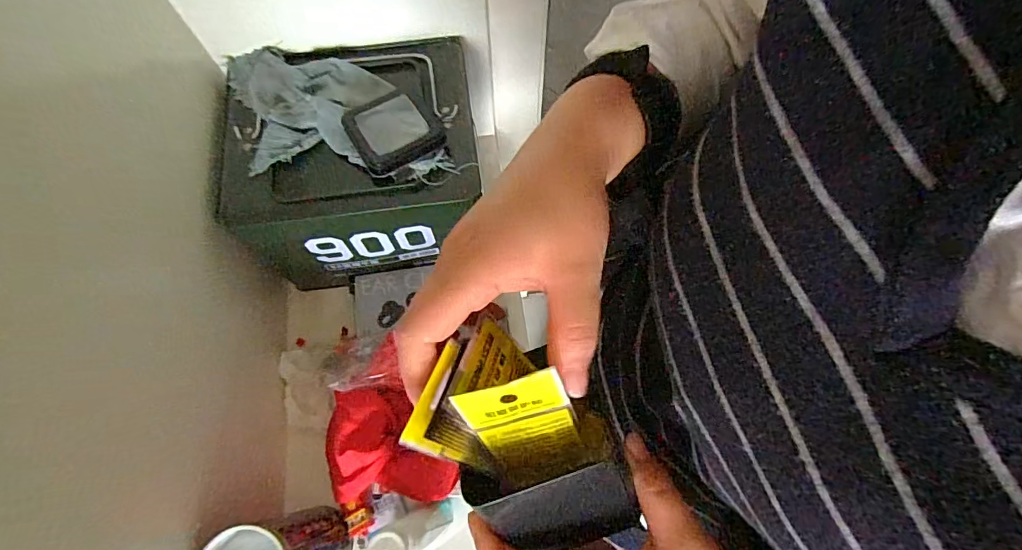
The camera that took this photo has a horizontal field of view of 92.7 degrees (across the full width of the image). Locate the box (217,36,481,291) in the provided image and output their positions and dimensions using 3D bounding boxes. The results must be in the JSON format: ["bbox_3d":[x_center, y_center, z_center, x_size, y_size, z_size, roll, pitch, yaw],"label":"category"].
[{"bbox_3d":[-0.157,-0.116,0.514,0.238,0.137,0.191,-7,69,-2],"label":"box"}]

